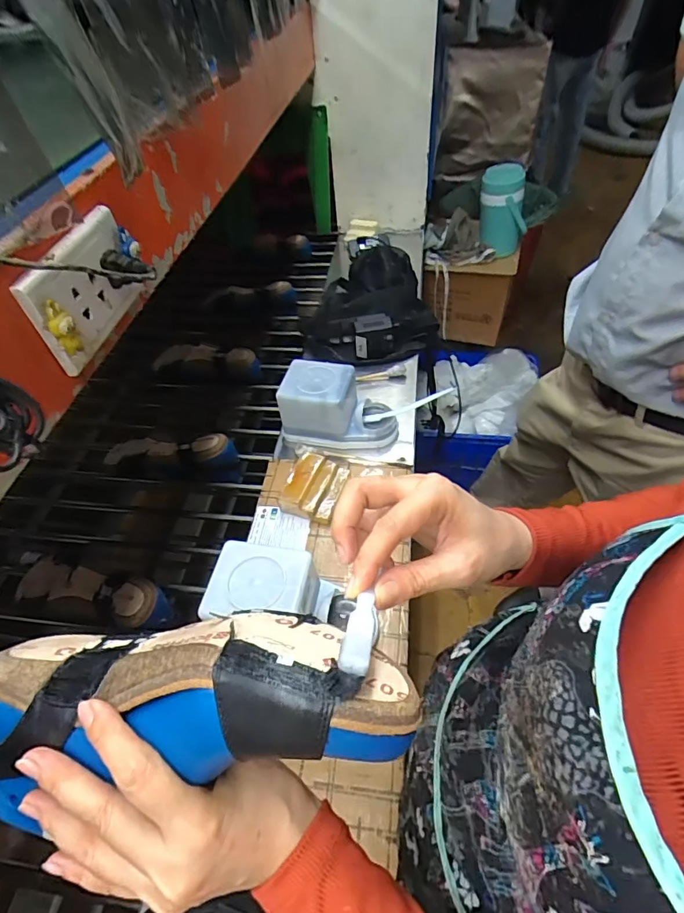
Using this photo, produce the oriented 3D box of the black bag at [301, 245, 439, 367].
[{"bbox_3d":[0.063,-0.345,0.998,0.272,0.097,0.380,2,50,8],"label":"black bag"}]

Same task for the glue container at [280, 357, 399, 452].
[{"bbox_3d":[-0.006,-0.085,0.762,0.189,0.107,0.098,0,50,6],"label":"glue container"}]

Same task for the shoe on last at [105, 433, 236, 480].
[{"bbox_3d":[-0.297,0.008,0.805,0.242,0.073,0.076,1,50,7],"label":"shoe on last"}]

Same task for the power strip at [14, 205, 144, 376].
[{"bbox_3d":[-0.183,-0.124,0.331,0.020,0.069,0.116,1,50,7],"label":"power strip"}]

